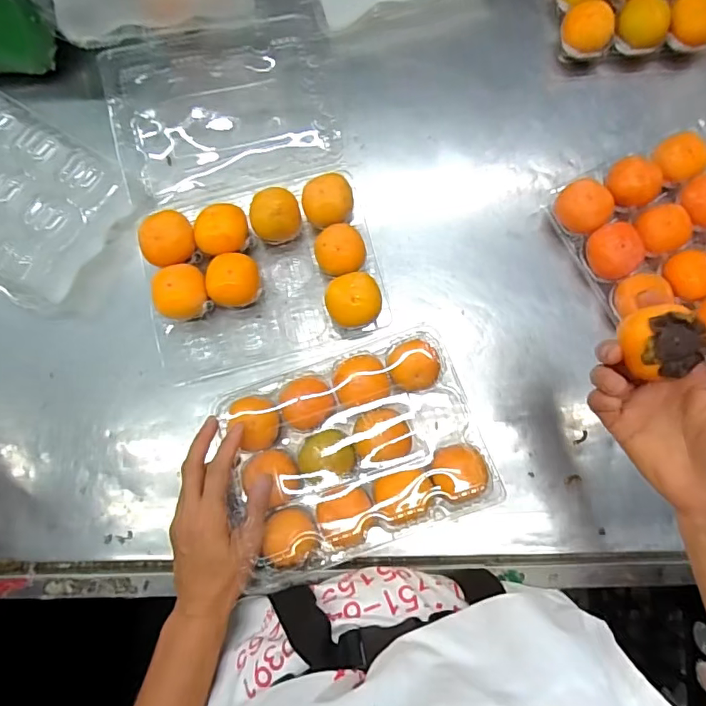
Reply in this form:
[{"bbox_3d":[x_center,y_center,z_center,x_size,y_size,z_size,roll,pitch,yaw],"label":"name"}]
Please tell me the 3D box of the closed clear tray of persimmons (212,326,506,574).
[{"bbox_3d":[0.003,0.076,0.437,0.205,0.070,0.171,-21,81,-1],"label":"closed clear tray of persimmons"}]

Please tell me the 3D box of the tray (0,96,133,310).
[{"bbox_3d":[-0.376,-0.173,0.527,0.251,0.051,0.173,31,84,7],"label":"tray"}]

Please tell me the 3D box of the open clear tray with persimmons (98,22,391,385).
[{"bbox_3d":[-0.114,-0.172,0.516,0.228,0.052,0.358,-13,81,1],"label":"open clear tray with persimmons"}]

